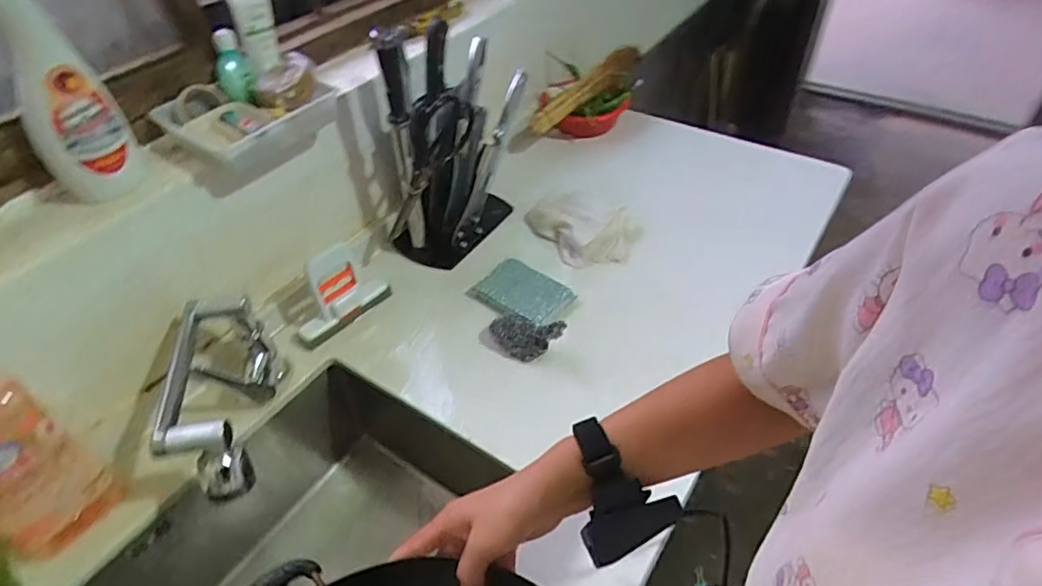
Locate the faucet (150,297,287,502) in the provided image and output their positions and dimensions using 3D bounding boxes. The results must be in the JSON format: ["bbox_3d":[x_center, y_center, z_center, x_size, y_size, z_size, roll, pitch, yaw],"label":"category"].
[{"bbox_3d":[-0.342,0.128,0.662,0.088,0.131,0.224,-11,45,-8],"label":"faucet"}]

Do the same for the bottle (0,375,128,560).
[{"bbox_3d":[-0.509,0.155,0.561,0.082,0.280,0.114,21,49,22],"label":"bottle"}]

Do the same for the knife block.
[{"bbox_3d":[-0.098,-0.239,0.899,0.103,0.330,0.249,18,48,20],"label":"knife block"}]

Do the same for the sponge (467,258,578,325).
[{"bbox_3d":[0.001,-0.002,0.857,0.136,0.026,0.089,31,53,30],"label":"sponge"}]

